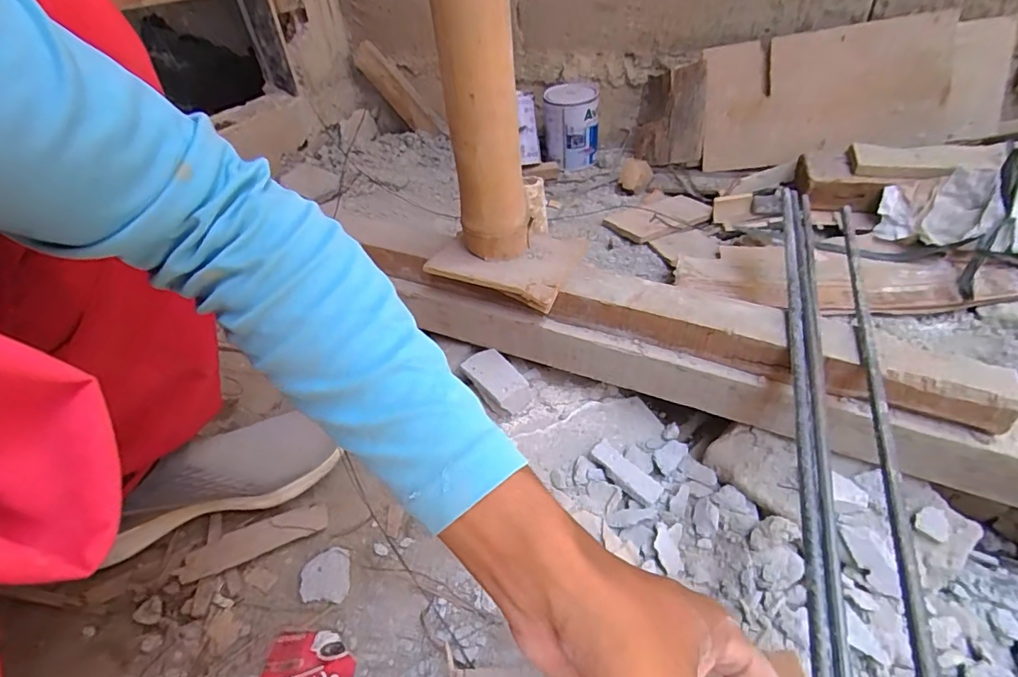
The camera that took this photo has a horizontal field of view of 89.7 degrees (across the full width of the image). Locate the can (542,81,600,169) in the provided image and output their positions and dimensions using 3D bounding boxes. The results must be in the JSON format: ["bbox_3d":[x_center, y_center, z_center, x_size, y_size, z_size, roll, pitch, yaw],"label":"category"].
[{"bbox_3d":[0.120,-0.403,0.977,0.105,0.135,0.088,-4,41,4],"label":"can"}]

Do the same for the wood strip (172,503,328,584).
[{"bbox_3d":[-0.257,0.203,0.518,0.140,0.006,0.033,-20,52,-14],"label":"wood strip"}]

